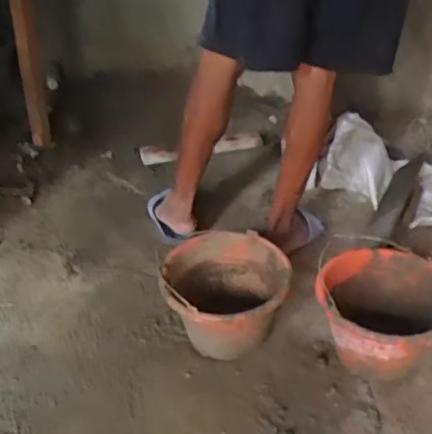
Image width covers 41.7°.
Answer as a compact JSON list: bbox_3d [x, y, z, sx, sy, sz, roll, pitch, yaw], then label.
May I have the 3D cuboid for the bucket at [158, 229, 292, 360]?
[{"bbox_3d":[0.014,0.159,1.098,0.232,0.181,0.231,3,34,-2],"label":"bucket"}]

